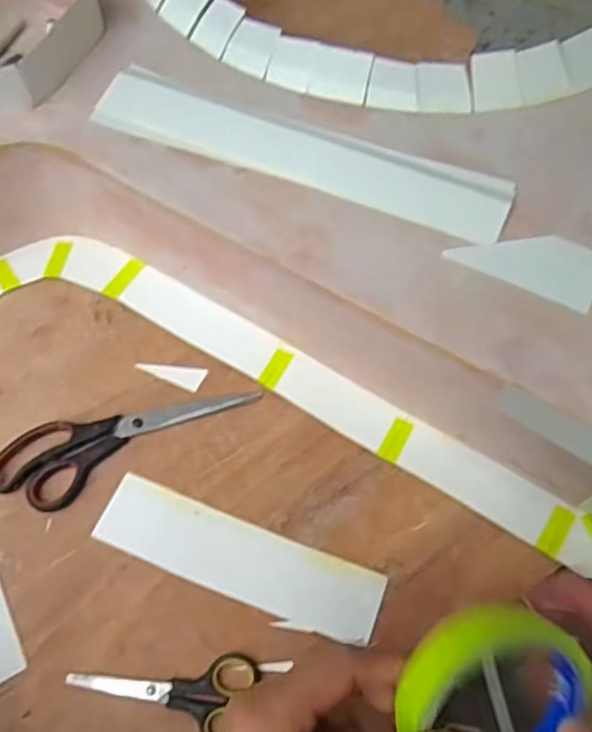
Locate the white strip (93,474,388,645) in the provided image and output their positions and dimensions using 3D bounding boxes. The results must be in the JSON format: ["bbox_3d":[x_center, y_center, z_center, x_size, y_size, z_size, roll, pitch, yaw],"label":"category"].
[{"bbox_3d":[-0.046,0.156,0.514,0.235,0.006,0.058,20,65,8],"label":"white strip"}]

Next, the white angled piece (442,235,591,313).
[{"bbox_3d":[0.179,-0.084,0.483,0.108,0.005,0.053,24,65,11],"label":"white angled piece"}]

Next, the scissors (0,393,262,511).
[{"bbox_3d":[-0.145,0.073,0.546,0.228,0.011,0.076,-9,64,-6],"label":"scissors"}]

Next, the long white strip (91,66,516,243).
[{"bbox_3d":[0.002,-0.184,0.535,0.358,0.008,0.063,19,67,10],"label":"long white strip"}]

